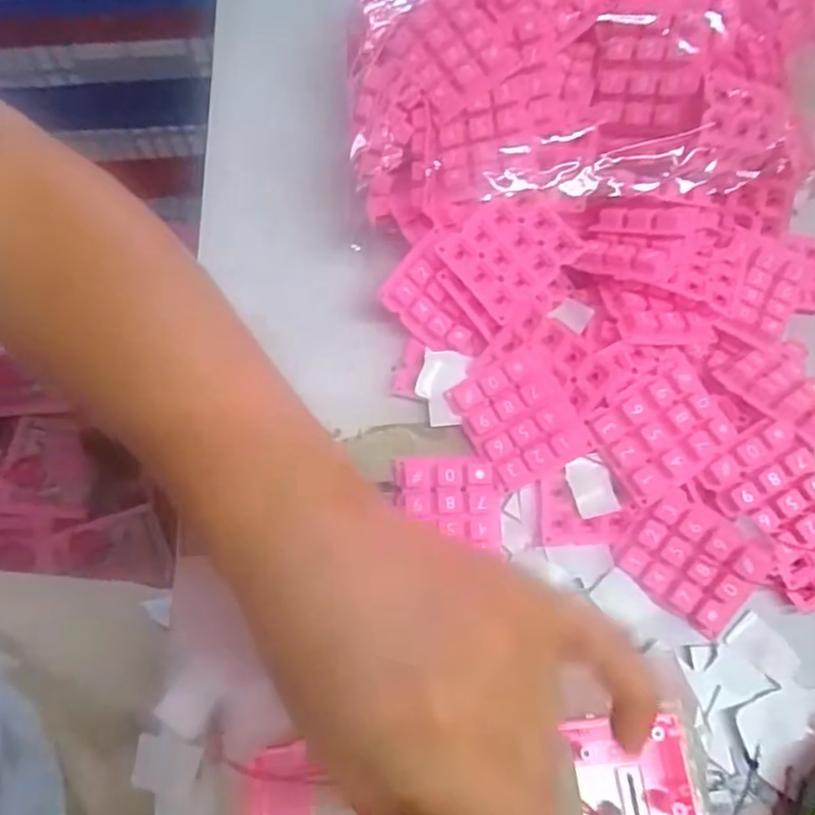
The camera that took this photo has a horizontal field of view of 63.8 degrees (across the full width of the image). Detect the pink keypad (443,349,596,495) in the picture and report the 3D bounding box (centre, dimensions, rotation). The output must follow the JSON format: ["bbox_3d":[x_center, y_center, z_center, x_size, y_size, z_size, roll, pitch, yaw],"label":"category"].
[{"bbox_3d":[0.053,0.005,0.315,0.051,0.009,0.057,-30,76,12],"label":"pink keypad"}]

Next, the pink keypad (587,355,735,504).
[{"bbox_3d":[0.120,0.010,0.307,0.058,0.011,0.049,-34,78,-5],"label":"pink keypad"}]

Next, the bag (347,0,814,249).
[{"bbox_3d":[0.091,-0.196,0.351,0.242,0.070,0.205,-2,66,0],"label":"bag"}]

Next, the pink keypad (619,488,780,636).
[{"bbox_3d":[0.131,0.071,0.302,0.057,0.008,0.045,37,95,14],"label":"pink keypad"}]

